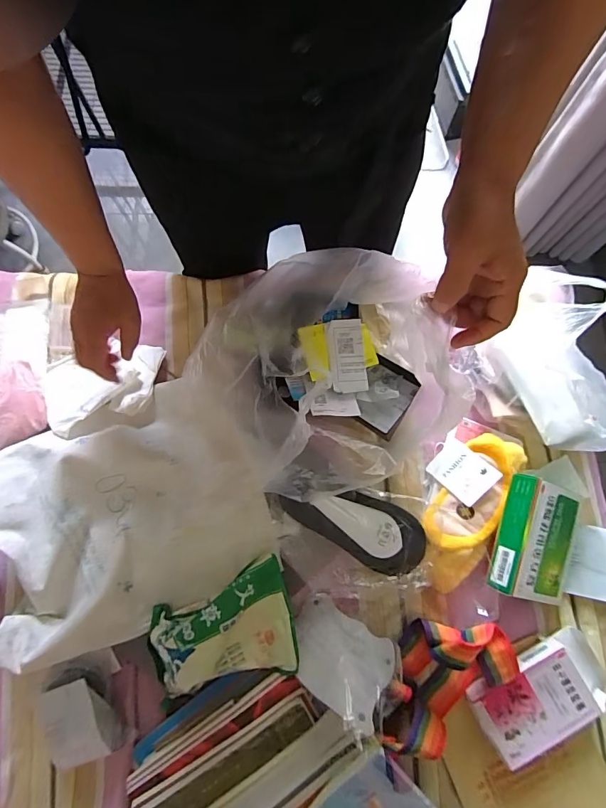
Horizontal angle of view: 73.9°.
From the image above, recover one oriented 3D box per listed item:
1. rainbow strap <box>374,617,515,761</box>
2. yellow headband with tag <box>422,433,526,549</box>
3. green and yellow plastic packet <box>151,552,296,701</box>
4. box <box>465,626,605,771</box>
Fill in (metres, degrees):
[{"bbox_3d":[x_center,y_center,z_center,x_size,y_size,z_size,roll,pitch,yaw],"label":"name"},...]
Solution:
[{"bbox_3d":[0.181,0.344,0.497,0.121,0.086,0.169,27,79,5],"label":"rainbow strap"},{"bbox_3d":[0.229,0.116,0.562,0.102,0.048,0.179,32,79,6],"label":"yellow headband with tag"},{"bbox_3d":[-0.099,0.269,0.483,0.170,0.047,0.130,-15,79,-4],"label":"green and yellow plastic packet"},{"bbox_3d":[0.306,0.371,0.512,0.170,0.025,0.096,-27,80,-6],"label":"box"}]

